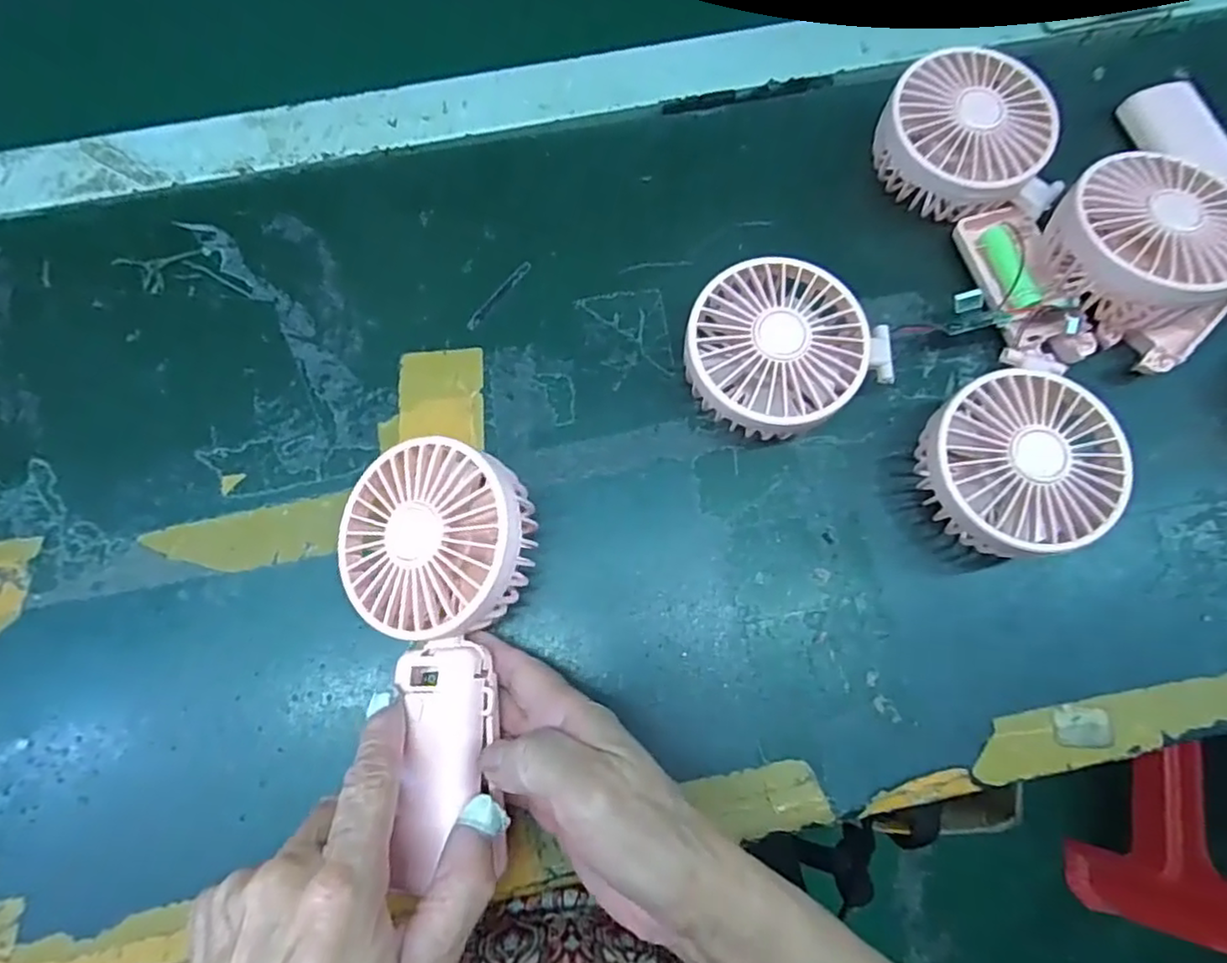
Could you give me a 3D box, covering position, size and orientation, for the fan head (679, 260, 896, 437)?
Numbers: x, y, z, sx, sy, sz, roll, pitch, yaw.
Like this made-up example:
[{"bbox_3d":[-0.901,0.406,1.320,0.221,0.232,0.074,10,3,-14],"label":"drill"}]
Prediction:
[{"bbox_3d":[0.081,-0.065,0.336,0.098,0.045,0.084,-34,79,-8],"label":"fan head"}]

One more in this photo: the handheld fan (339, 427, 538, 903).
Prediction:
[{"bbox_3d":[-0.077,0.065,0.277,0.084,0.032,0.166,-3,77,-1],"label":"handheld fan"}]

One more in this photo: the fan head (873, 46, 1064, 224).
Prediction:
[{"bbox_3d":[0.193,-0.187,0.365,0.092,0.044,0.088,3,77,0],"label":"fan head"}]

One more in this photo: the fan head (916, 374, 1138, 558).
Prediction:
[{"bbox_3d":[0.192,-0.007,0.321,0.086,0.047,0.083,0,77,0],"label":"fan head"}]

